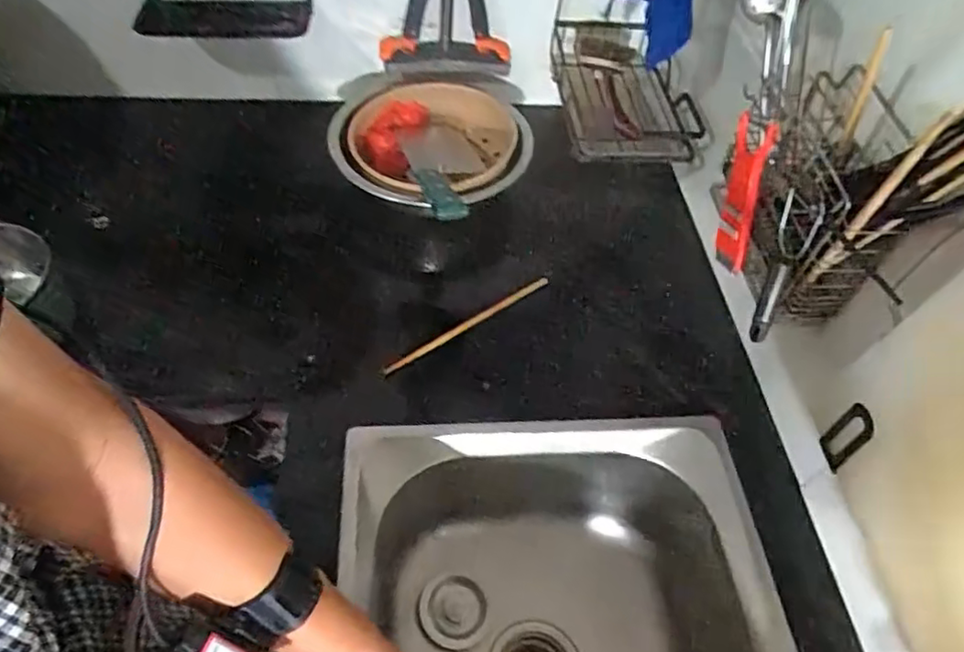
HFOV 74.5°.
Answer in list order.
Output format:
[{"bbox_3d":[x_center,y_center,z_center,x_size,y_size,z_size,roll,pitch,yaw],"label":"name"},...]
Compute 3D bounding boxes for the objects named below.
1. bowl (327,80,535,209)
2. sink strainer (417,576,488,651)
[{"bbox_3d":[-0.066,-0.232,0.839,0.248,0.077,0.239,3,54,-4],"label":"bowl"},{"bbox_3d":[-0.033,0.328,0.727,0.075,0.011,0.073,13,54,4],"label":"sink strainer"}]

